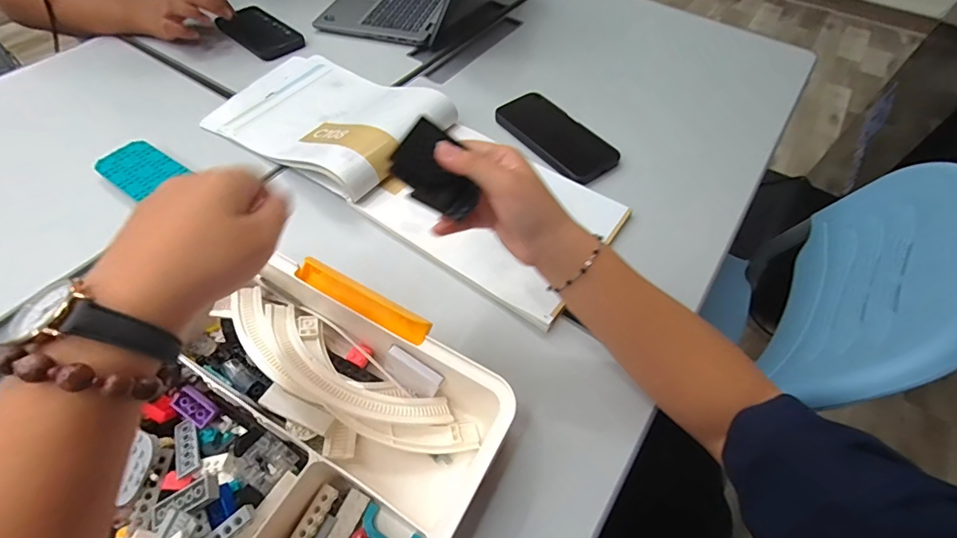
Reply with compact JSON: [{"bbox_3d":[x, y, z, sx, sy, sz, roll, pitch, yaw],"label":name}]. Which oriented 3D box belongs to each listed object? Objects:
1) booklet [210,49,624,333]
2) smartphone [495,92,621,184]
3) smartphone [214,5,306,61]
[{"bbox_3d":[-0.099,-0.150,0.522,0.547,0.047,0.203,30,60,19],"label":"booklet"},{"bbox_3d":[0.101,-0.178,0.570,0.087,0.016,0.176,-31,61,-20],"label":"smartphone"},{"bbox_3d":[-0.360,-0.391,0.702,0.165,0.008,0.081,37,62,22],"label":"smartphone"}]

